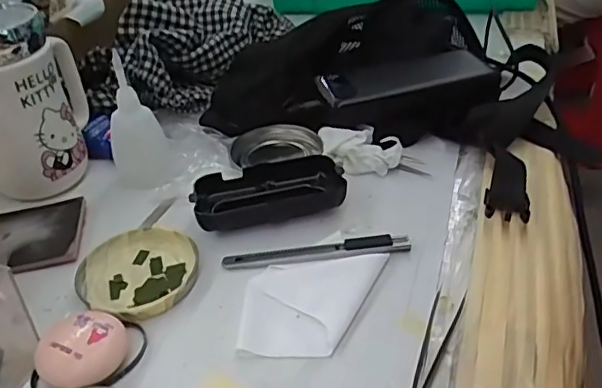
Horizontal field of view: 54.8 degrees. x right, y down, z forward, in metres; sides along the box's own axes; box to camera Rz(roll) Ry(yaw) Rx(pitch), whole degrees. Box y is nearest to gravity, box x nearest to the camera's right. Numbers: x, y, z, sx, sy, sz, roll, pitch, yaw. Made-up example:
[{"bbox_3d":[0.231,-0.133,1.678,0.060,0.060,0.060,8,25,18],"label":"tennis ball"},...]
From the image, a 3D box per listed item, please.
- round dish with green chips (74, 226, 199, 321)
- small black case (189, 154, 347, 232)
[{"bbox_3d":[-0.108,0.051,0.389,0.078,0.008,0.075,-3,37,2],"label":"round dish with green chips"},{"bbox_3d":[-0.024,-0.001,0.436,0.109,0.023,0.055,-12,38,-10],"label":"small black case"}]

